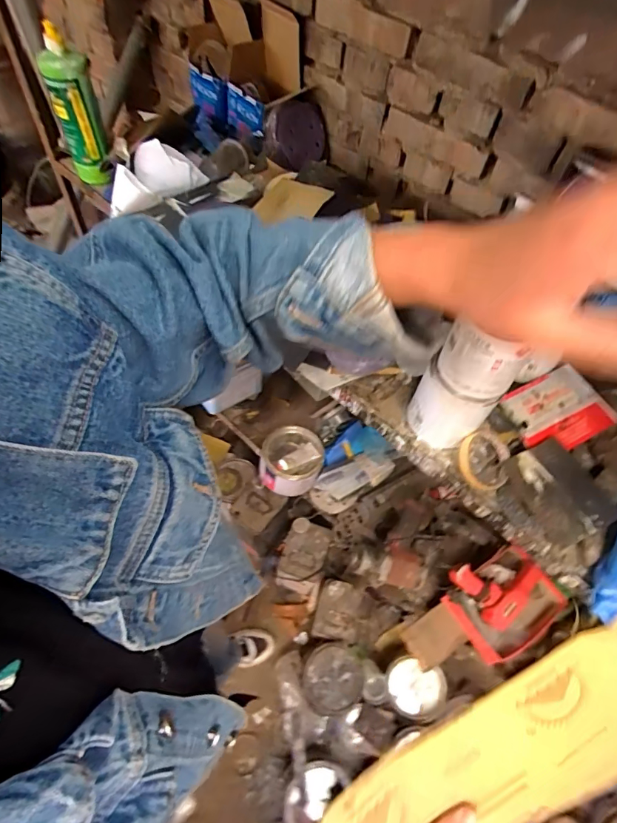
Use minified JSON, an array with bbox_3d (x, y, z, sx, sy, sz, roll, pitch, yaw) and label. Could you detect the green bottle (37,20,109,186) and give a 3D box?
[{"bbox_3d":[-0.455,-0.585,0.853,0.079,0.240,0.067,29,60,17],"label":"green bottle"}]

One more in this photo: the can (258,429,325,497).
[{"bbox_3d":[-0.042,0.116,1.081,0.148,0.088,0.159,1,56,-1],"label":"can"}]

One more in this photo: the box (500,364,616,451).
[{"bbox_3d":[0.403,-0.001,0.703,0.152,0.028,0.120,-22,59,-15],"label":"box"}]

